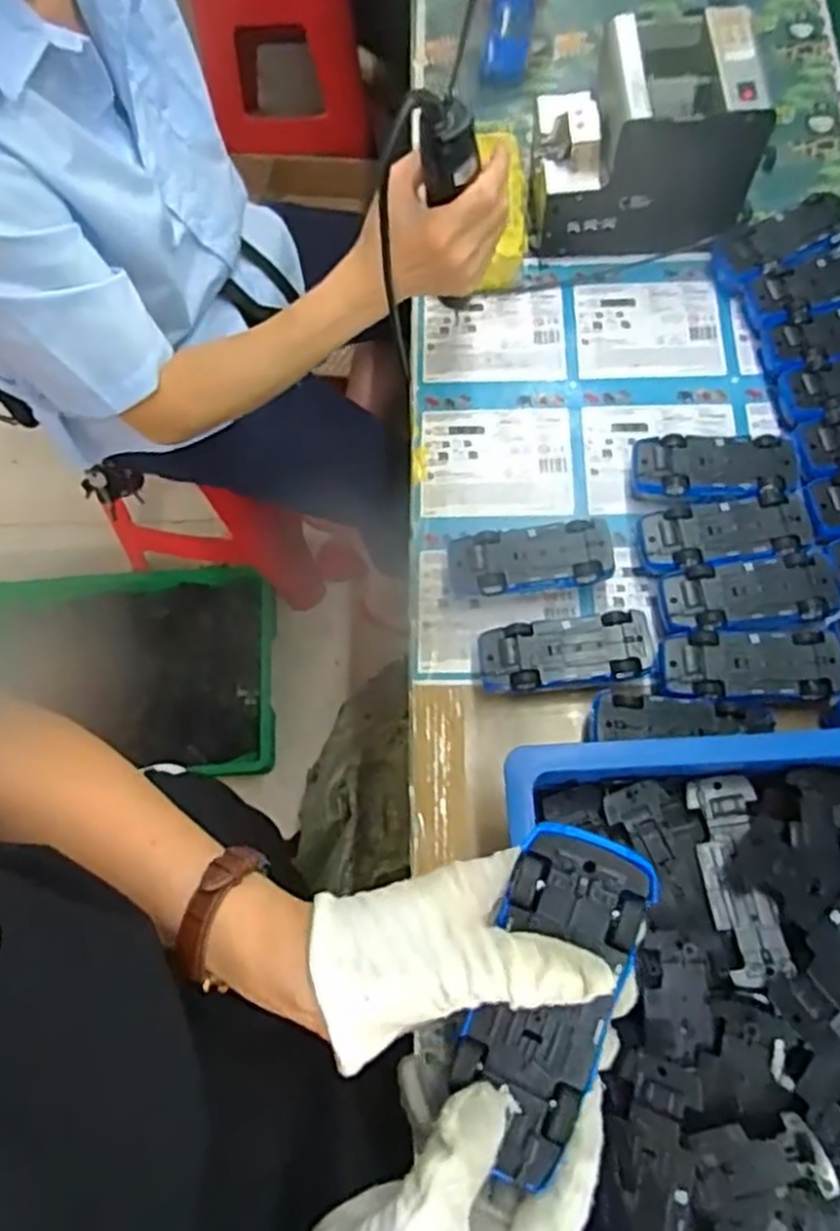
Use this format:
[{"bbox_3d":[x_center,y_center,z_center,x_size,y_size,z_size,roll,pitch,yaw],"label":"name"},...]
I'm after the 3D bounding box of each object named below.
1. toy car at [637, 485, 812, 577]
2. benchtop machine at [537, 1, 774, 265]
[{"bbox_3d":[0.240,-0.062,0.614,0.125,0.039,0.053,-11,71,-1],"label":"toy car"},{"bbox_3d":[0.197,-0.429,0.688,0.177,0.136,0.132,0,71,2],"label":"benchtop machine"}]

